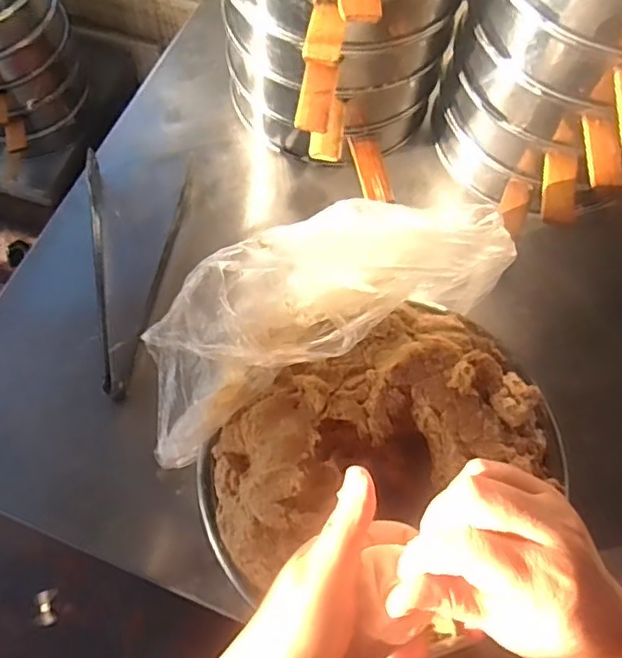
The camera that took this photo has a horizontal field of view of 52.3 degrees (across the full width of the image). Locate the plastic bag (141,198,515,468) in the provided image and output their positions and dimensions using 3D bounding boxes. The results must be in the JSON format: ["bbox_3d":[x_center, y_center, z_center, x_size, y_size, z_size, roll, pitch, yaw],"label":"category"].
[{"bbox_3d":[0.006,-0.023,0.504,0.309,0.122,0.100,-28,70,-13],"label":"plastic bag"}]

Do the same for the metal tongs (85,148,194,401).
[{"bbox_3d":[-0.168,-0.074,0.651,0.112,0.037,0.277,-10,67,-6],"label":"metal tongs"}]

